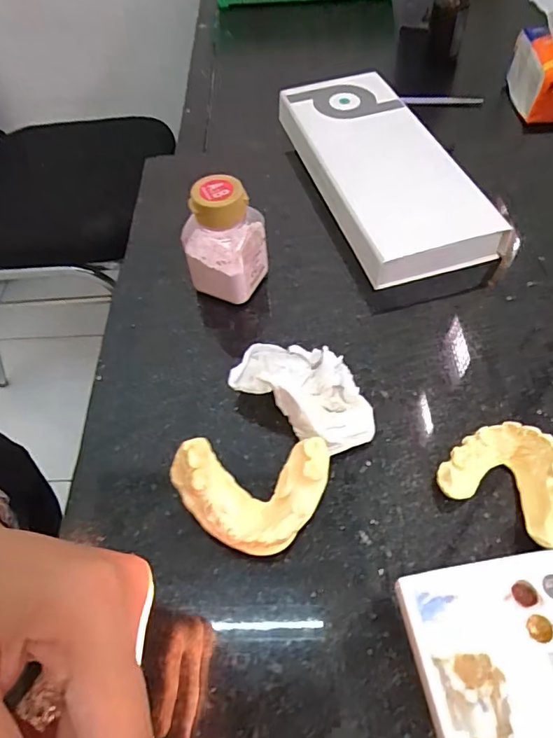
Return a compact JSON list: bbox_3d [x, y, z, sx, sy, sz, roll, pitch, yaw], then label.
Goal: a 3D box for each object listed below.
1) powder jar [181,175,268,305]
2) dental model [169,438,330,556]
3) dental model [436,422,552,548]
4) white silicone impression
[{"bbox_3d":[-0.032,-0.079,0.305,0.043,0.075,0.040,15,58,13],"label":"powder jar"},{"bbox_3d":[-0.012,0.061,0.235,0.073,0.029,0.049,-2,56,2],"label":"dental model"},{"bbox_3d":[0.114,0.052,0.238,0.060,0.021,0.047,28,62,21],"label":"dental model"},{"bbox_3d":[0.017,0.010,0.270,0.081,0.025,0.048,31,63,22],"label":"white silicone impression"}]

